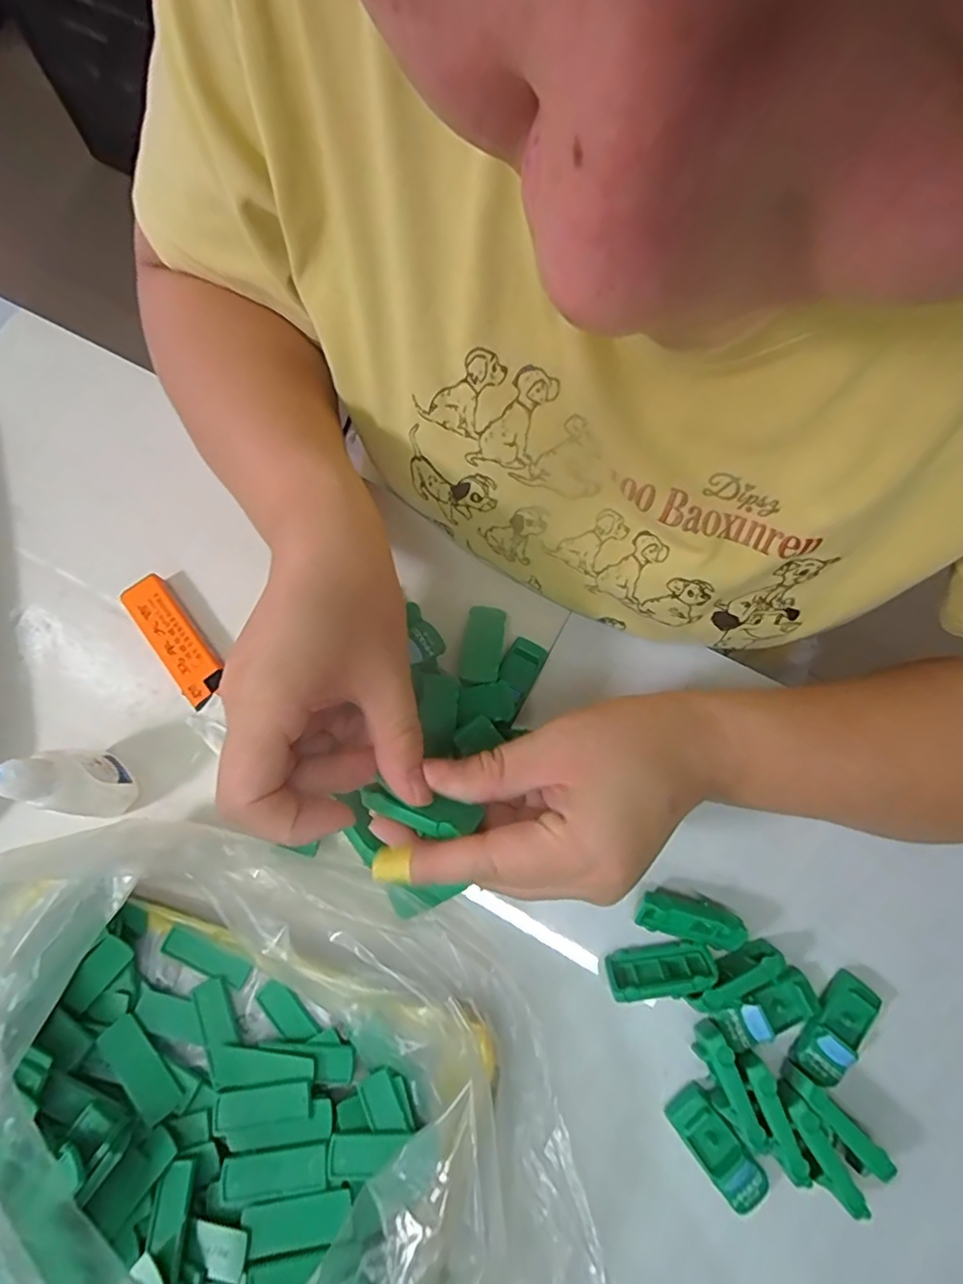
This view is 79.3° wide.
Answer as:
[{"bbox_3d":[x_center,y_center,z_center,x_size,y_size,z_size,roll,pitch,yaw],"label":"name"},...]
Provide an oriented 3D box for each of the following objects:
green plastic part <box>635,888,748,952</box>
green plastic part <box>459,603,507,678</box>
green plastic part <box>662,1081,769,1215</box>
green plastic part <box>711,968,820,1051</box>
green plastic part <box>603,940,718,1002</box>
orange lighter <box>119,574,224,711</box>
[{"bbox_3d":[0.095,0.126,0.264,0.045,0.018,0.018,15,72,4],"label":"green plastic part"},{"bbox_3d":[0.001,0.001,0.307,0.020,0.013,0.040,9,71,2],"label":"green plastic part"},{"bbox_3d":[0.100,0.214,0.247,0.020,0.013,0.043,-37,76,-12],"label":"green plastic part"},{"bbox_3d":[0.127,0.163,0.257,0.044,0.011,0.019,-24,74,-9],"label":"green plastic part"},{"bbox_3d":[0.080,0.149,0.261,0.046,0.024,0.010,-10,114,-1],"label":"green plastic part"},{"bbox_3d":[-0.159,0.000,0.305,0.026,0.014,0.076,-36,76,-12],"label":"orange lighter"}]

